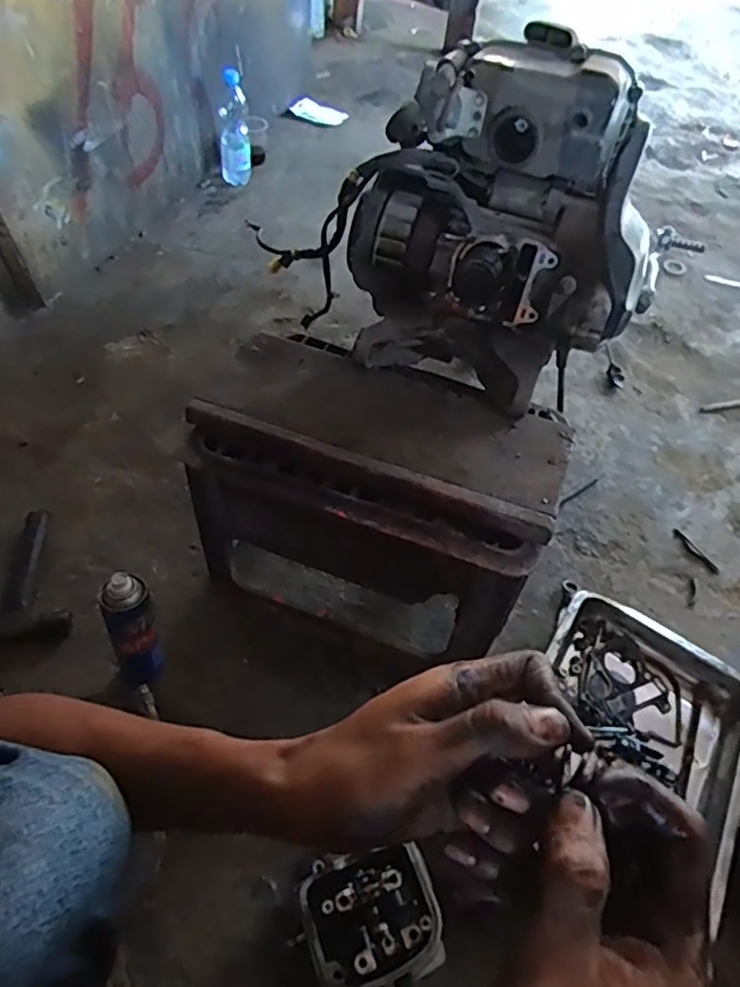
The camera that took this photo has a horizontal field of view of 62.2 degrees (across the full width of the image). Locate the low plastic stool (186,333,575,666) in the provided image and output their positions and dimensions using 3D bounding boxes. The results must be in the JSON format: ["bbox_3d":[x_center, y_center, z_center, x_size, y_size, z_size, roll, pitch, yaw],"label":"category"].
[{"bbox_3d":[0.006,-0.005,0.785,0.410,0.242,0.286,21,58,11],"label":"low plastic stool"}]

